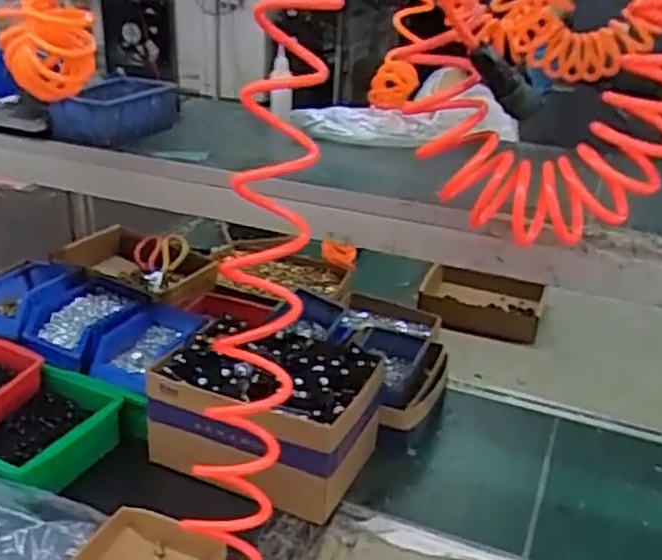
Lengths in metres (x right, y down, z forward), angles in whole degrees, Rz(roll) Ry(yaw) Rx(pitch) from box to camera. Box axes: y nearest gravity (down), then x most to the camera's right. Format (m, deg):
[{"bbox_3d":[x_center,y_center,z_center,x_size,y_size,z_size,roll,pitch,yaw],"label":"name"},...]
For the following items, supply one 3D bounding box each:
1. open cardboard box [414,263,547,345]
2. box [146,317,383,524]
[{"bbox_3d":[0.276,0.036,1.332,0.211,0.082,0.158,10,27,15],"label":"open cardboard box"},{"bbox_3d":[-0.088,0.176,0.928,0.270,0.163,0.175,12,27,19],"label":"box"}]

